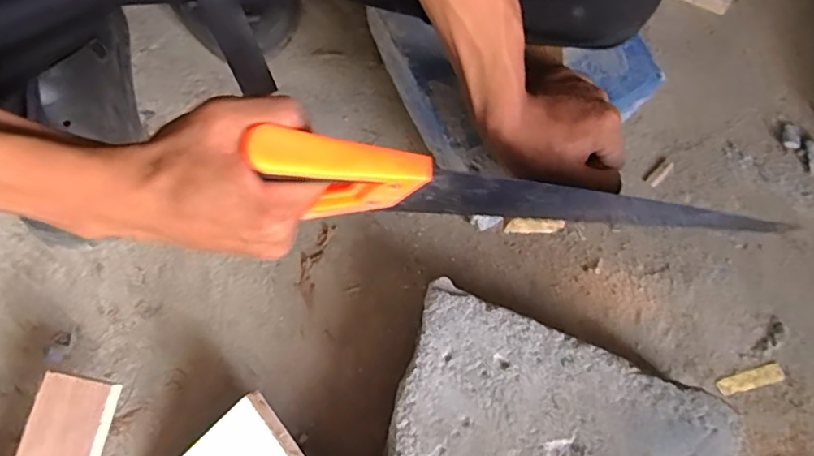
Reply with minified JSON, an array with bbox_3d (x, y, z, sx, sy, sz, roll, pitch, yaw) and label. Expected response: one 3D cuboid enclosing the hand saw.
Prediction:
[{"bbox_3d":[0.082,-0.013,0.373,0.376,0.109,0.020,6,71,-25],"label":"hand saw"}]

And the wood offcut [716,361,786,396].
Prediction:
[{"bbox_3d":[0.298,0.132,0.481,0.057,0.004,0.016,-16,74,-4],"label":"wood offcut"}]

